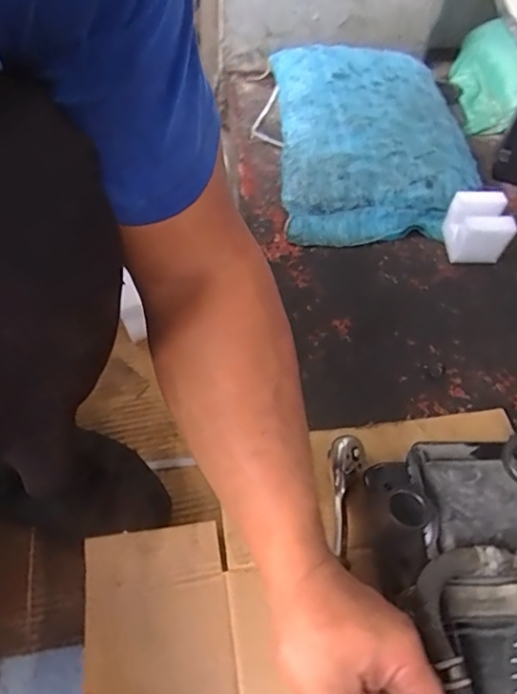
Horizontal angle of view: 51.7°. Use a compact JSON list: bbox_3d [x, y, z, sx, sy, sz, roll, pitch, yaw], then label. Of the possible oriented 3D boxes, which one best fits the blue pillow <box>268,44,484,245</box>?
[{"bbox_3d":[0.168,-0.315,0.797,0.270,0.096,0.379,2,53,-3],"label":"blue pillow"}]

